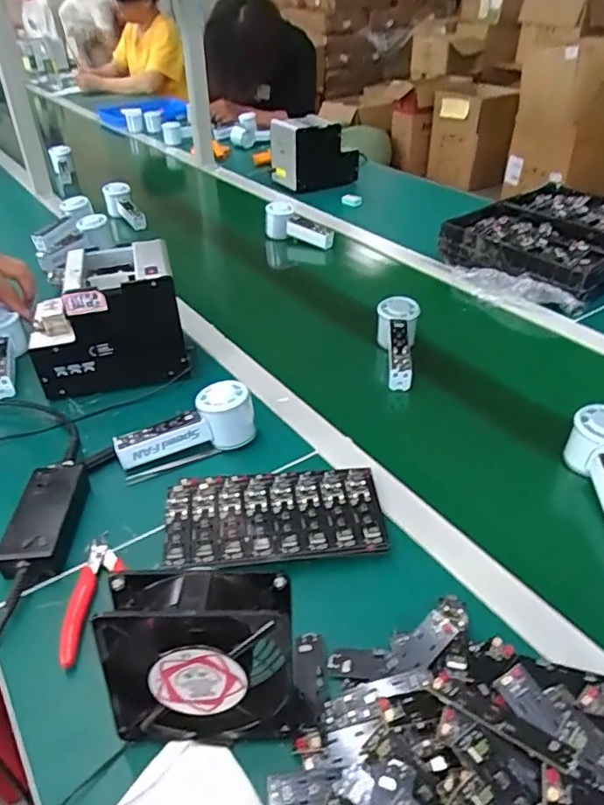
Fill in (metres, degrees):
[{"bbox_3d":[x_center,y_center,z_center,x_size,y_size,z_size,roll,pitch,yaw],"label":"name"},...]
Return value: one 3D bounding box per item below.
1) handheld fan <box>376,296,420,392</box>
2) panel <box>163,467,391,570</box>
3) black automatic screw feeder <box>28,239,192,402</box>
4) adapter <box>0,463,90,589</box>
[{"bbox_3d":[0.131,-0.080,0.774,0.055,0.055,0.156,1,51,3],"label":"handheld fan"},{"bbox_3d":[-0.025,0.108,0.538,0.197,0.021,0.104,-5,37,-5],"label":"panel"},{"bbox_3d":[-0.248,-0.105,0.728,0.178,0.149,0.133,-11,38,-13],"label":"black automatic screw feeder"},{"bbox_3d":[-0.239,0.108,0.535,0.052,0.035,0.126,-2,37,0],"label":"adapter"}]

